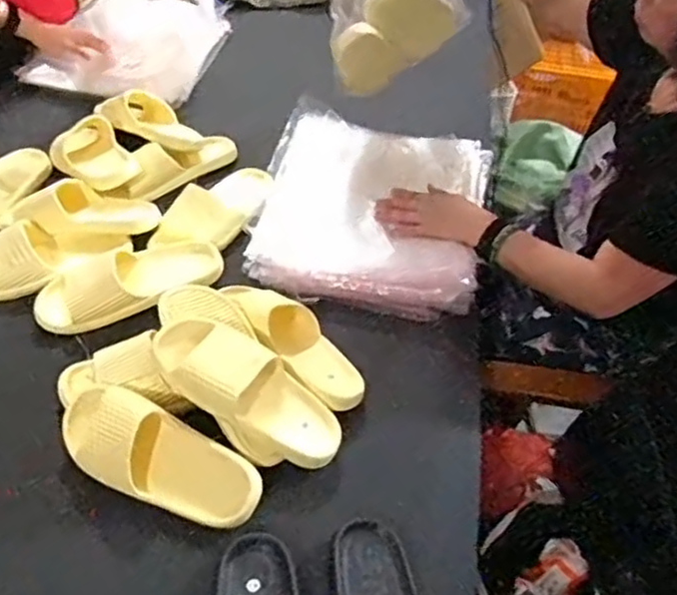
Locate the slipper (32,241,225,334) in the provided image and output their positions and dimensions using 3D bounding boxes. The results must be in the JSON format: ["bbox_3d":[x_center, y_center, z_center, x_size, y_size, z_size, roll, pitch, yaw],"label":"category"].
[{"bbox_3d":[-0.292,-0.027,0.961,0.259,0.062,0.105,-24,53,-25],"label":"slipper"}]

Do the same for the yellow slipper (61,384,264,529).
[{"bbox_3d":[-0.209,0.183,0.777,0.252,0.063,0.089,22,49,16],"label":"yellow slipper"}]

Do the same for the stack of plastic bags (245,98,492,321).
[{"bbox_3d":[0.064,-0.150,1.132,0.369,0.073,0.430,9,46,4],"label":"stack of plastic bags"}]

